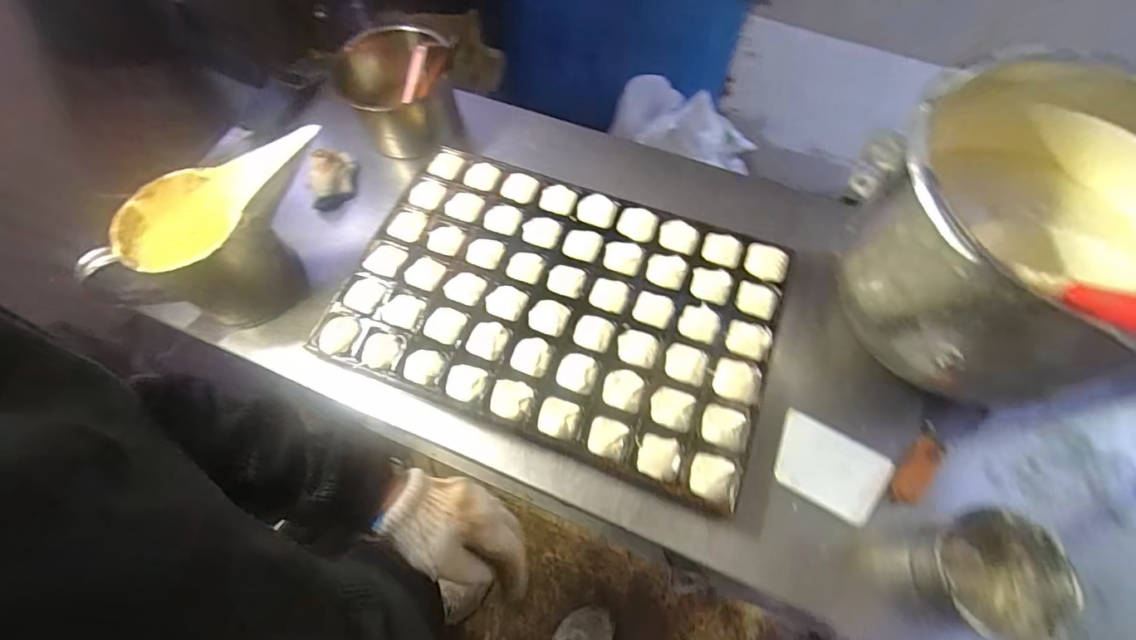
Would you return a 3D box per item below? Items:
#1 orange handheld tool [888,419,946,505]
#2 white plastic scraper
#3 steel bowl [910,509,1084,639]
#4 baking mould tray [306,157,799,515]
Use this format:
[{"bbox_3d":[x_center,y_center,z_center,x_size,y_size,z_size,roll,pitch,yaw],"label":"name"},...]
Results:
[{"bbox_3d":[0.444,0.183,0.652,0.039,0.011,0.111,31,82,15],"label":"orange handheld tool"},{"bbox_3d":[0.327,0.185,0.646,0.131,0.006,0.099,29,65,18],"label":"white plastic scraper"},{"bbox_3d":[0.454,0.281,0.564,0.132,0.084,0.129,1,63,1],"label":"steel bowl"},{"bbox_3d":[-0.012,-0.028,0.723,0.578,0.031,0.384,19,64,10],"label":"baking mould tray"}]

